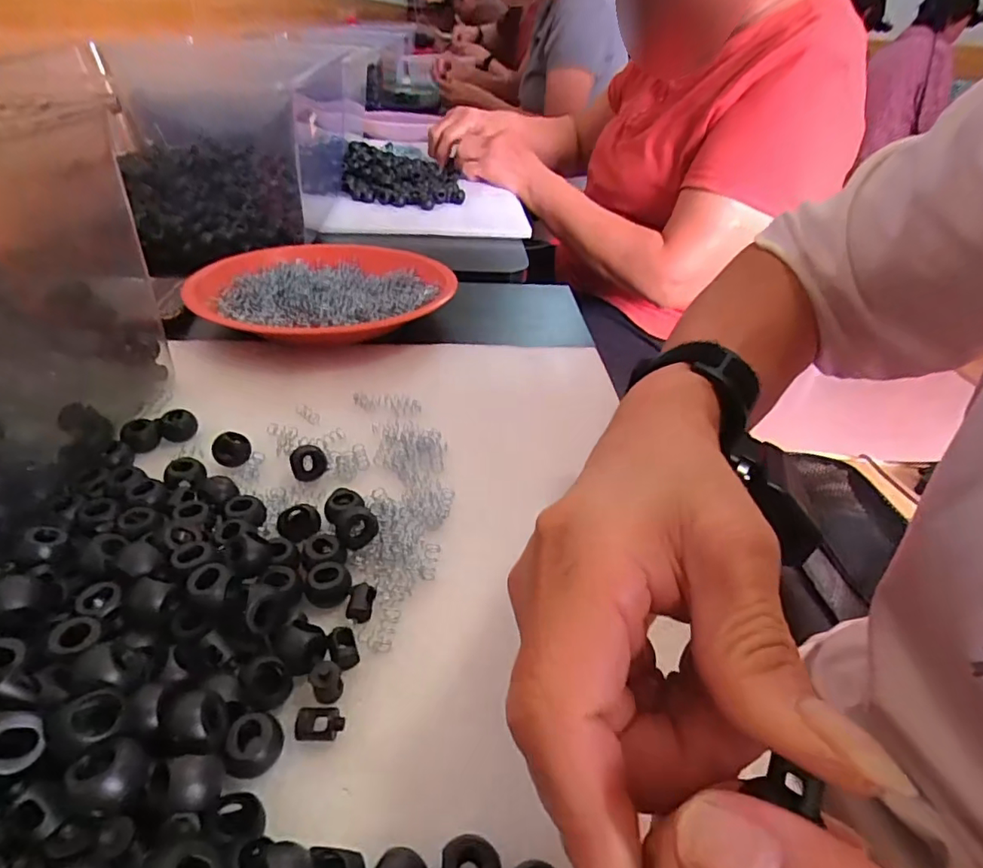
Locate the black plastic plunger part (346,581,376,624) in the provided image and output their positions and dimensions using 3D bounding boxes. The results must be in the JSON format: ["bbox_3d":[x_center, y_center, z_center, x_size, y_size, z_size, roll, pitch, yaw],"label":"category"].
[{"bbox_3d":[-0.051,0.065,0.213,0.009,0.005,0.014,5,37,0],"label":"black plastic plunger part"}]

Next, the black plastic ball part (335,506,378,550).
[{"bbox_3d":[-0.057,0.040,0.234,0.017,0.014,0.013,-7,39,-15],"label":"black plastic ball part"}]

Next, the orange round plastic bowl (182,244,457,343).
[{"bbox_3d":[-0.127,-0.111,0.427,0.182,0.025,0.193,3,37,-2],"label":"orange round plastic bowl"}]

